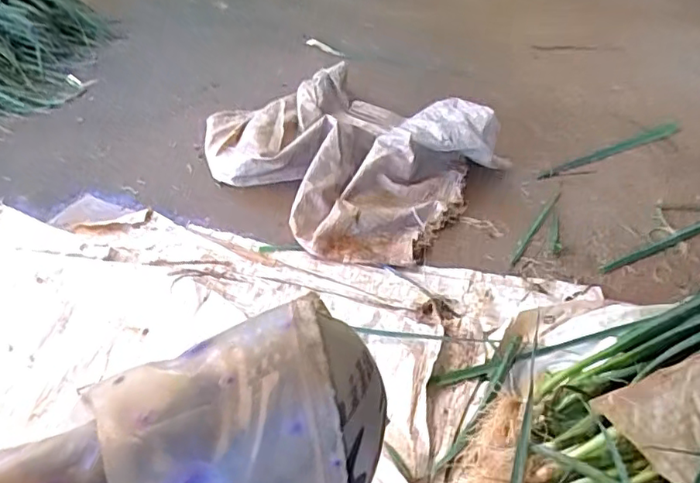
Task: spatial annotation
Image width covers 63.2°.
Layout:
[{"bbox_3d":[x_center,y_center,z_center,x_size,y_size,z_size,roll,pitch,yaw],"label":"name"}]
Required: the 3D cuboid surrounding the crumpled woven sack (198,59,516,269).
[{"bbox_3d":[-0.041,-0.216,1.155,0.592,0.176,0.399,33,52,31],"label":"crumpled woven sack"}]

